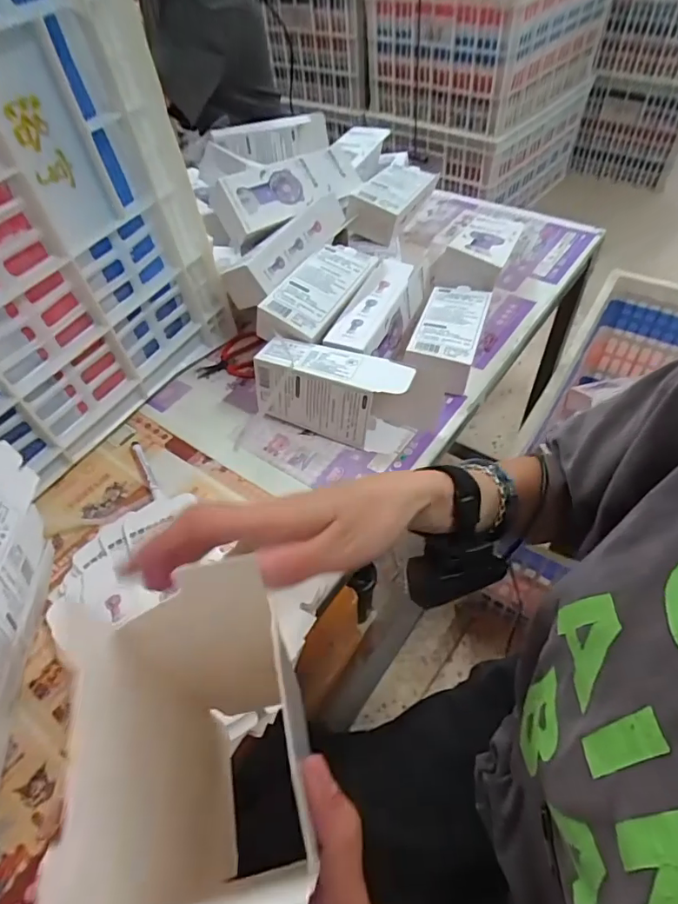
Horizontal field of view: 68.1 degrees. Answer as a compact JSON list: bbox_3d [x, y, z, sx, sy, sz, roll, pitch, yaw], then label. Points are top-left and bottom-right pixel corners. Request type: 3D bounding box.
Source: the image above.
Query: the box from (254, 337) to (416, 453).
[{"bbox_3d":[-0.007,-0.070,0.601,0.178,0.084,0.074,19,55,19],"label":"box"}]

